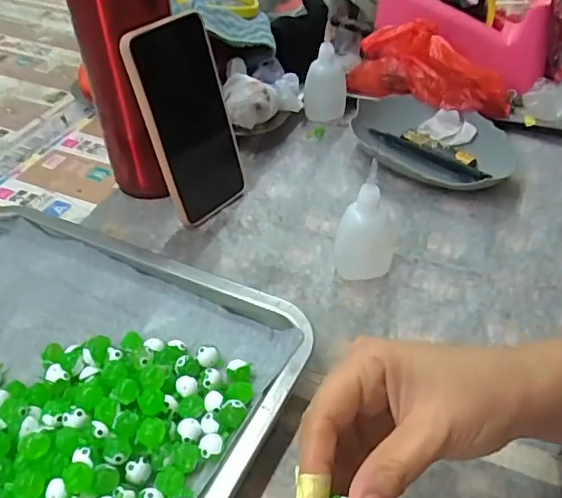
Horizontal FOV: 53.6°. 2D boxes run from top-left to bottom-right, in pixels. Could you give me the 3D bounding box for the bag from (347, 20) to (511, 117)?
[{"bbox_3d":[0.157,-0.189,0.592,0.173,0.075,0.045,25,49,25],"label":"bag"}]

